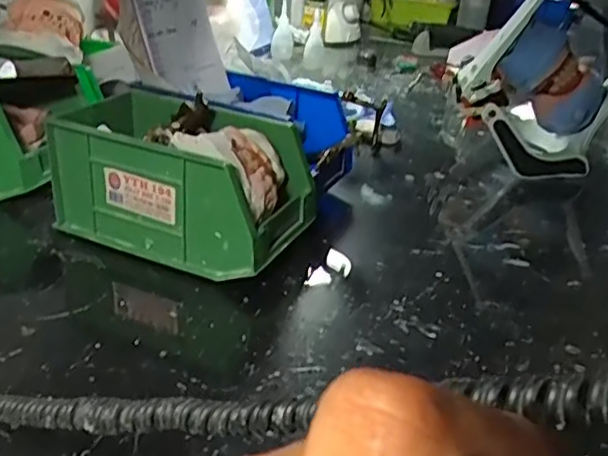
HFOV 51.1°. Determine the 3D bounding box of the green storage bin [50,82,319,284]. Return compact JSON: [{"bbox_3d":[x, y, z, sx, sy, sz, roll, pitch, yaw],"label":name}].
[{"bbox_3d":[-0.093,-0.038,0.473,0.191,0.090,0.104,16,29,20],"label":"green storage bin"}]

